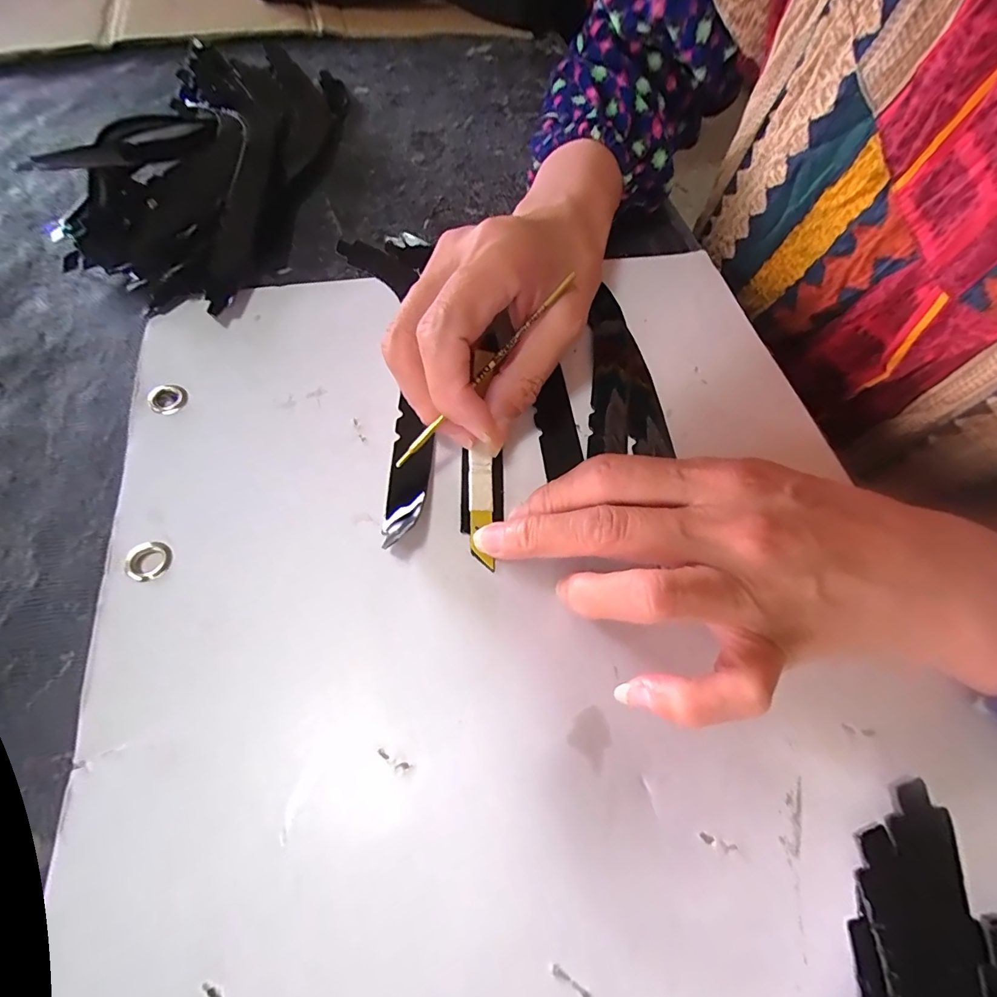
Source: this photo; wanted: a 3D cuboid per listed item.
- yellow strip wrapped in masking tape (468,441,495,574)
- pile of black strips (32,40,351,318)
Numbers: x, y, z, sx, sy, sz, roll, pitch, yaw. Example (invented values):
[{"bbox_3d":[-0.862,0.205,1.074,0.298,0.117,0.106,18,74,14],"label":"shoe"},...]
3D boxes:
[{"bbox_3d":[-0.007,0.003,0.195,0.010,0.004,0.051,-1,70,-3],"label":"yellow strip wrapped in masking tape"},{"bbox_3d":[-0.169,-0.218,0.287,0.119,0.032,0.263,5,61,0],"label":"pile of black strips"}]

